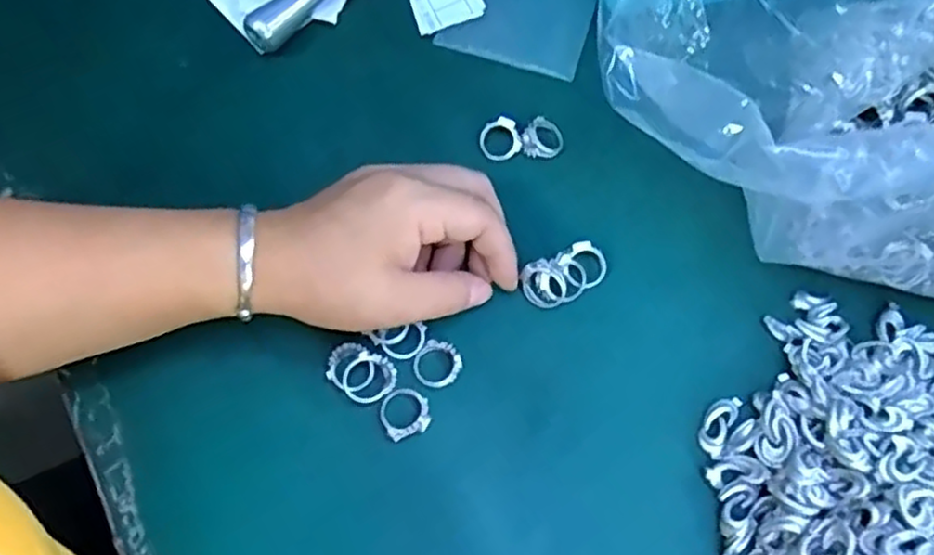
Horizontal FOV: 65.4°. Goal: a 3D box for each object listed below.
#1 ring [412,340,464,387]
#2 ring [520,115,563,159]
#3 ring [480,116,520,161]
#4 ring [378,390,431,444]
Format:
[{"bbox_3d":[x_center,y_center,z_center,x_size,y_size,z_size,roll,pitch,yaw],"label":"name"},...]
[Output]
[{"bbox_3d":[-0.014,0.040,0.339,0.021,0.006,0.022,0,69,-1],"label":"ring"},{"bbox_3d":[0.040,-0.073,0.382,0.020,0.007,0.023,37,73,12],"label":"ring"},{"bbox_3d":[0.017,-0.072,0.379,0.021,0.004,0.021,-26,98,6],"label":"ring"},{"bbox_3d":[-0.029,0.061,0.332,0.022,0.004,0.022,0,69,-1],"label":"ring"}]

